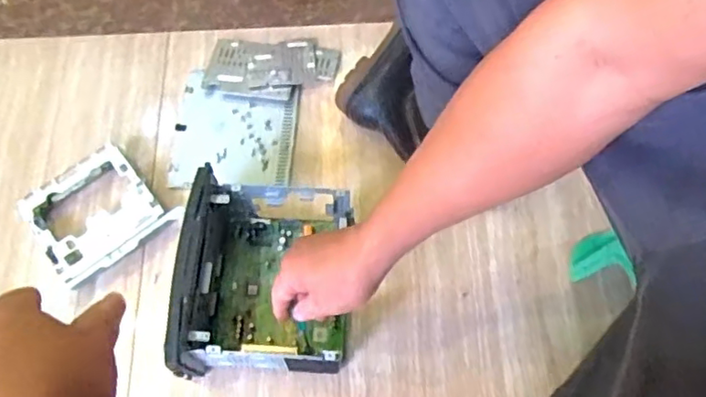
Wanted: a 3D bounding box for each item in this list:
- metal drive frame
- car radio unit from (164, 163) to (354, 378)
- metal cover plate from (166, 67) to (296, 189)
[{"bbox_3d":[-0.307,0.016,0.731,0.149,0.031,0.132,-35,71,-14],"label":"metal drive frame"},{"bbox_3d":[-0.091,0.083,0.653,0.162,0.125,0.192,3,66,2],"label":"car radio unit"},{"bbox_3d":[-0.156,-0.090,0.799,0.161,0.016,0.156,3,66,1],"label":"metal cover plate"}]

